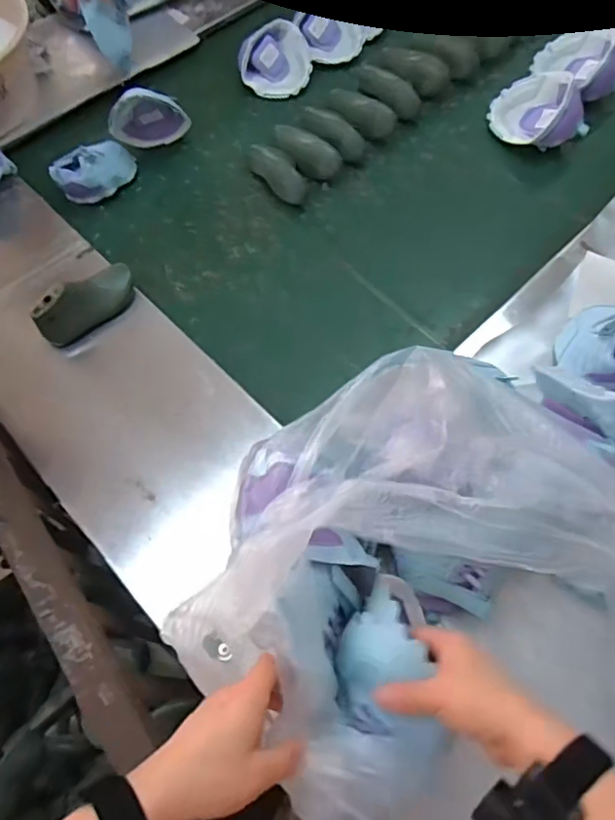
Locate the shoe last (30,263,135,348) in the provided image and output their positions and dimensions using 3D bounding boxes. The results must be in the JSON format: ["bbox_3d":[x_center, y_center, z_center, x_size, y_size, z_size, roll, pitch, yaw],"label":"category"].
[{"bbox_3d":[-0.281,-0.140,0.734,0.045,0.071,0.136,37,72,18],"label":"shoe last"}]

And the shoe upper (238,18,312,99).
[{"bbox_3d":[-0.059,-0.619,1.003,0.129,0.057,0.124,-5,64,1],"label":"shoe upper"}]

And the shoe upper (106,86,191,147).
[{"bbox_3d":[-0.258,-0.474,0.917,0.124,0.098,0.041,-18,65,-5],"label":"shoe upper"}]

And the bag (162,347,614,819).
[{"bbox_3d":[0.118,0.168,0.437,0.315,0.260,0.411,-40,69,-15],"label":"bag"}]

